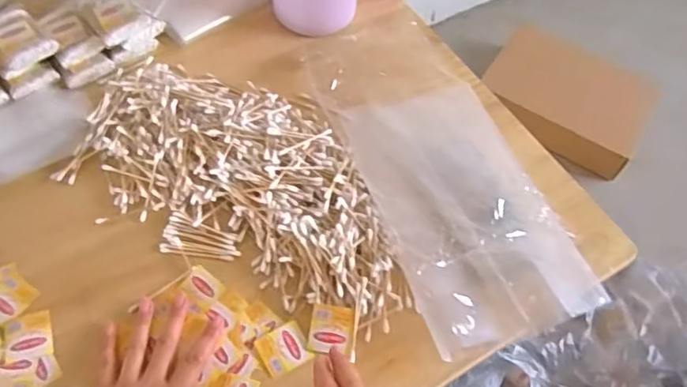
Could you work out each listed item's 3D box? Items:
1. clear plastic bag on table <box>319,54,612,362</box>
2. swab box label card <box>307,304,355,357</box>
[{"bbox_3d":[0.108,-0.023,0.620,0.165,0.028,0.355,-16,60,-14],"label":"clear plastic bag on table"},{"bbox_3d":[-0.011,0.123,0.537,0.039,0.004,0.041,5,75,5],"label":"swab box label card"}]

